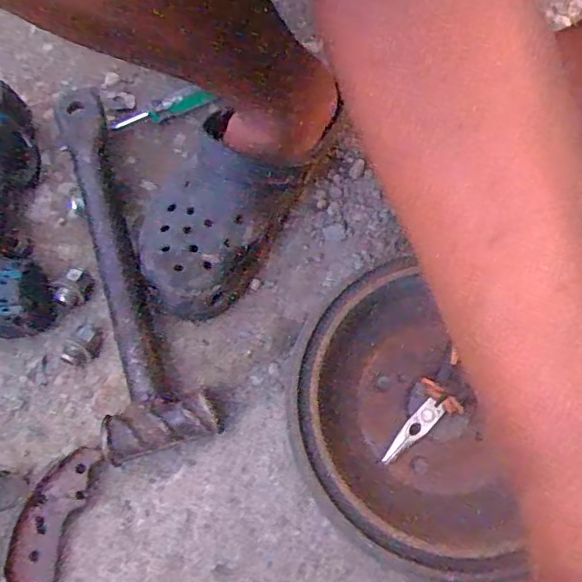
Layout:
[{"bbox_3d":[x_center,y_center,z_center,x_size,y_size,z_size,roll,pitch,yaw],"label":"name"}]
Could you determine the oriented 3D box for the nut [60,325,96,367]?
[{"bbox_3d":[-0.186,0.048,0.499,0.020,0.019,0.036,17,75,7],"label":"nut"}]

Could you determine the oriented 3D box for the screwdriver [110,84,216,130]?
[{"bbox_3d":[-0.131,-0.186,0.573,0.104,0.015,0.022,-28,75,-6],"label":"screwdriver"}]

